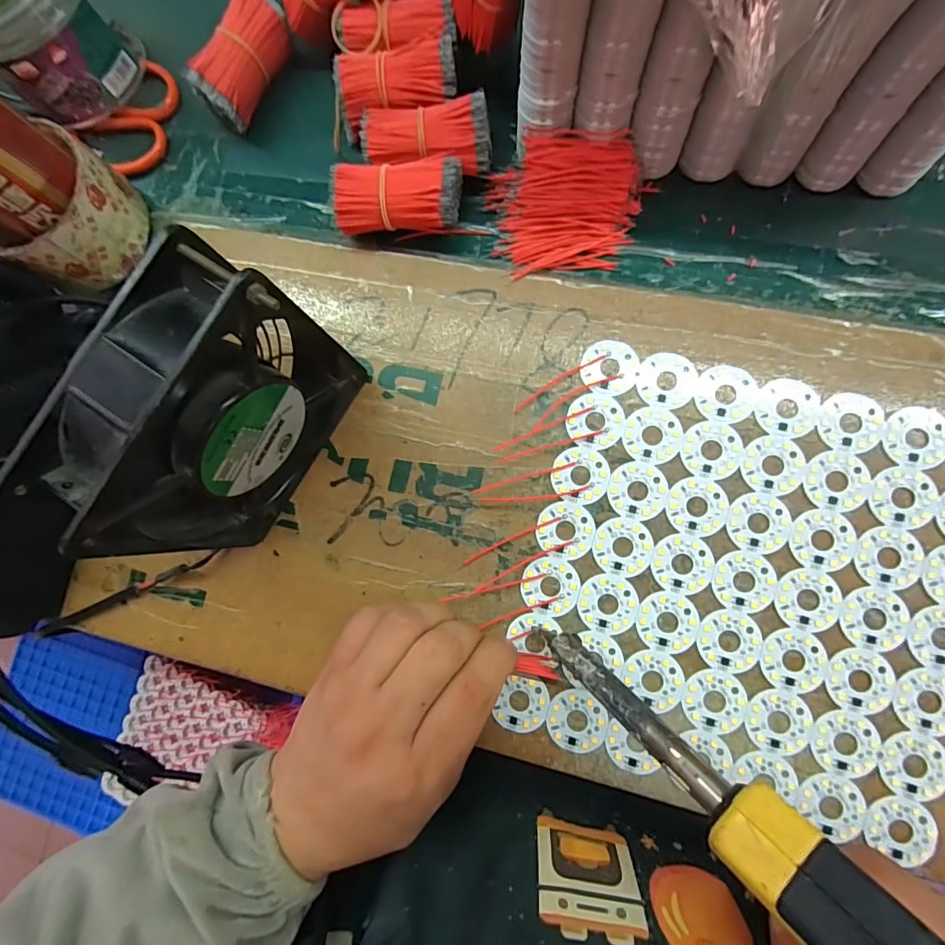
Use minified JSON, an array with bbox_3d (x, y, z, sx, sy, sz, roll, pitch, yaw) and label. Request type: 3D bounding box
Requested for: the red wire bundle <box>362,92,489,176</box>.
[{"bbox_3d":[-0.024,-0.184,0.273,0.068,0.033,0.036,-8,83,6],"label":"red wire bundle"}]

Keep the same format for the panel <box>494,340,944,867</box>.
[{"bbox_3d":[0.137,0.055,0.243,0.211,0.004,0.205,15,86,9],"label":"panel"}]

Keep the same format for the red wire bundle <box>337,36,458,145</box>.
[{"bbox_3d":[-0.043,-0.222,0.279,0.069,0.030,0.034,-9,83,6],"label":"red wire bundle"}]

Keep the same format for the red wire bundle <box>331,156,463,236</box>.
[{"bbox_3d":[-0.041,-0.151,0.273,0.069,0.034,0.029,-1,84,7],"label":"red wire bundle"}]

